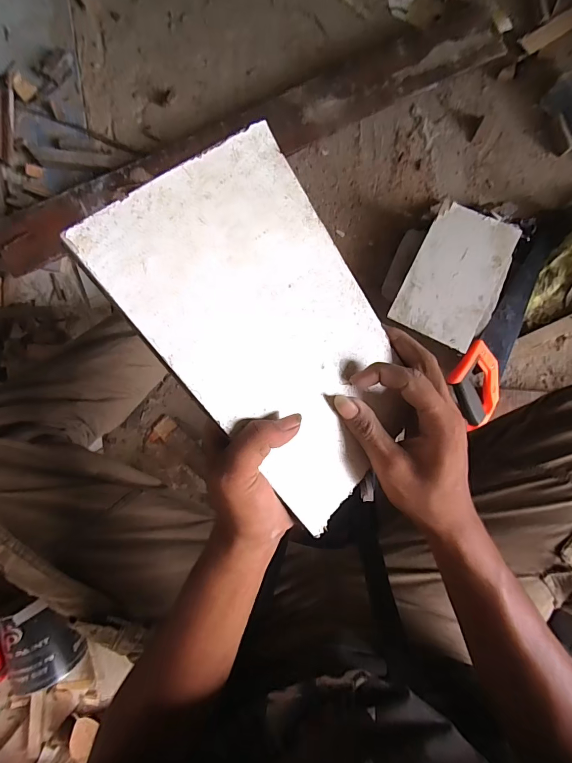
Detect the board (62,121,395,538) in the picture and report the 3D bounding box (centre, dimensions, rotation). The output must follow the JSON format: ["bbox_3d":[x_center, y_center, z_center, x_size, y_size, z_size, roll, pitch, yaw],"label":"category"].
[{"bbox_3d":[0.001,-0.031,0.263,0.147,0.004,0.239,-44,112,-22],"label":"board"}]

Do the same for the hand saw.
[{"bbox_3d":[0.416,-0.110,0.713,0.113,0.020,0.405,37,77,-23],"label":"hand saw"}]

